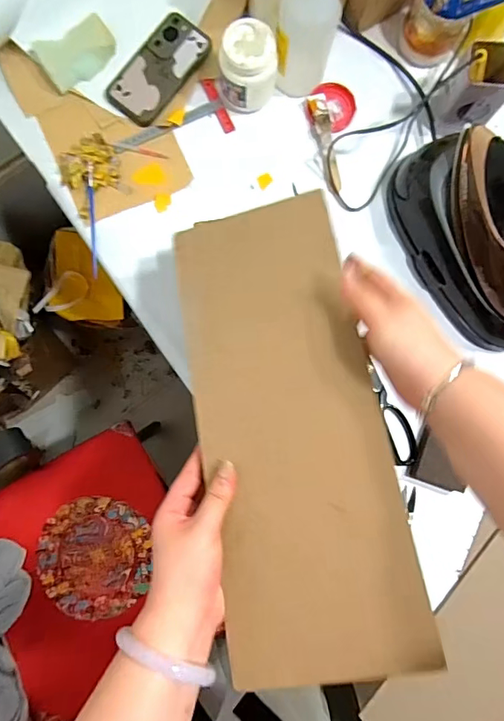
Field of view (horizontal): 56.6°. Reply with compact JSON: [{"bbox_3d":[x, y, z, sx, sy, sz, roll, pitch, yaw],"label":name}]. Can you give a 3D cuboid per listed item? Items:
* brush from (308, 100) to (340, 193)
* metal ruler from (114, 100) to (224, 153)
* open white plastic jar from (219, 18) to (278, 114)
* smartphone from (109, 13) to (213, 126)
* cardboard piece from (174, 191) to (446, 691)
[{"bbox_3d":[0.108,-0.310,0.670,0.024,0.021,0.129,-14,86,-3],"label":"brush"},{"bbox_3d":[-0.120,-0.338,0.674,0.166,0.004,0.019,-27,76,-7],"label":"metal ruler"},{"bbox_3d":[-0.005,-0.394,0.635,0.071,0.094,0.071,0,85,-2],"label":"open white plastic jar"},{"bbox_3d":[-0.133,-0.418,0.671,0.079,0.011,0.165,36,85,1],"label":"smartphone"},{"bbox_3d":[0.031,0.049,0.431,0.163,0.014,0.427,-13,74,8],"label":"cardboard piece"}]

